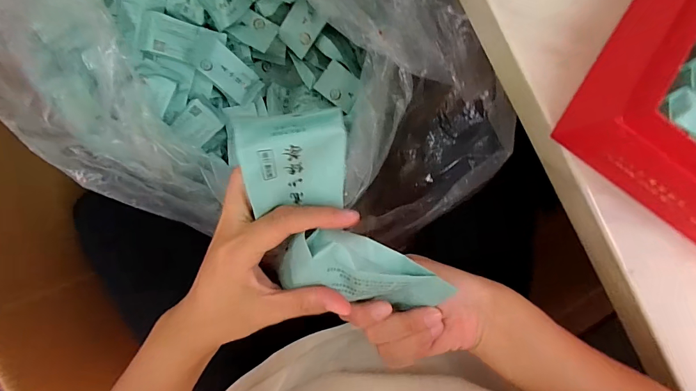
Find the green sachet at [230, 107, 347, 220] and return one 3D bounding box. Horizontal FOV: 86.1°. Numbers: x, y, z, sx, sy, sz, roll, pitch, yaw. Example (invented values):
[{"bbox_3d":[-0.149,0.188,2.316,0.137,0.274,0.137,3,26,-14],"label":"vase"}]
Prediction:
[{"bbox_3d":[-0.029,-0.017,0.207,0.055,0.063,0.014,-12,46,-11],"label":"green sachet"}]

